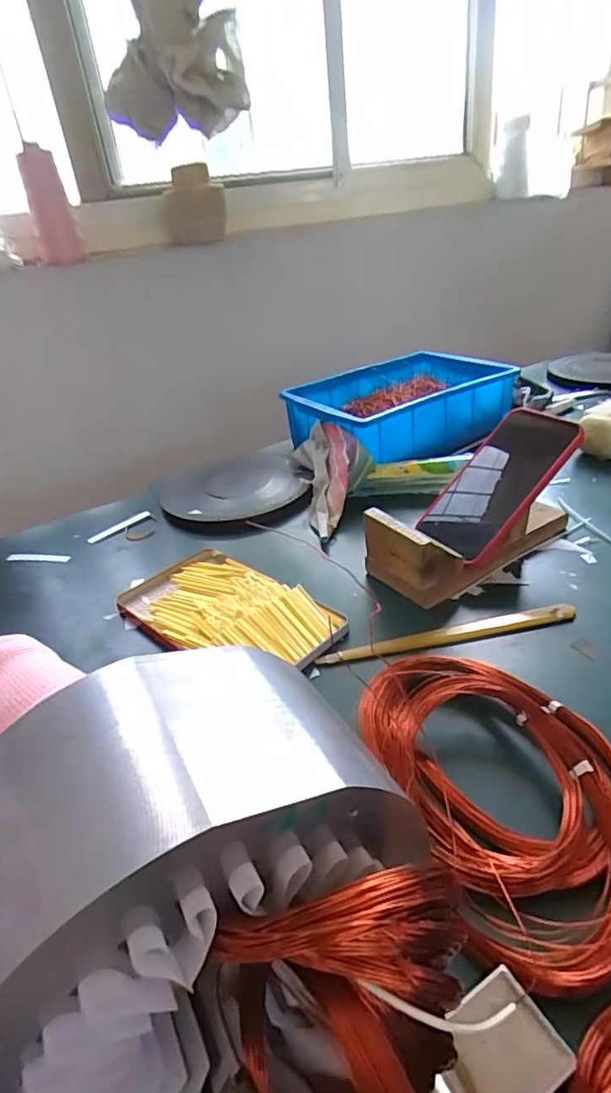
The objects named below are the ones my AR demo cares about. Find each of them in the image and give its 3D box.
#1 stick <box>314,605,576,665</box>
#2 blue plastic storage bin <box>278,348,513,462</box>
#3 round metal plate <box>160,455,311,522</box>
[{"bbox_3d":[0.115,0.071,0.448,0.212,0.006,0.018,-10,31,-4],"label":"stick"},{"bbox_3d":[0.134,-0.203,0.792,0.303,0.079,0.195,-27,36,-29],"label":"blue plastic storage bin"},{"bbox_3d":[-0.098,-0.079,0.719,0.174,0.023,0.199,-14,32,-11],"label":"round metal plate"}]

